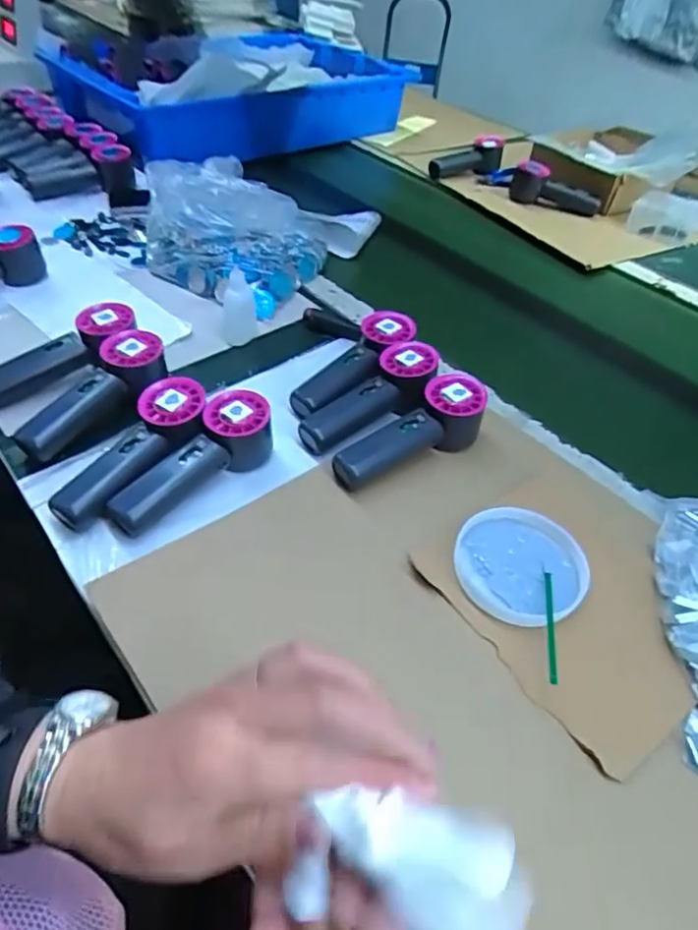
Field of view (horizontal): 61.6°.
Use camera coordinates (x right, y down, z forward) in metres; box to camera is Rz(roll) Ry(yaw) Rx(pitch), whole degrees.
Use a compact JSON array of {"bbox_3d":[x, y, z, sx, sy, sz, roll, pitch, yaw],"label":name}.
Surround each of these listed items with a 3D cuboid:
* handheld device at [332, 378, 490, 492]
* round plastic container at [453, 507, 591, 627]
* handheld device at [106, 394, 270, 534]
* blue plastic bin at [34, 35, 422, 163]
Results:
[{"bbox_3d":[0.057,-0.025,0.543,0.161,0.054,0.054,-30,54,-15],"label":"handheld device"},{"bbox_3d":[0.134,0.077,0.459,0.098,0.022,0.096,4,45,-4],"label":"round plastic container"},{"bbox_3d":[-0.130,-0.003,0.496,0.051,0.058,0.154,33,50,24],"label":"handheld device"},{"bbox_3d":[-0.212,-0.741,1.173,0.605,0.115,0.465,-29,55,-31],"label":"blue plastic bin"}]

